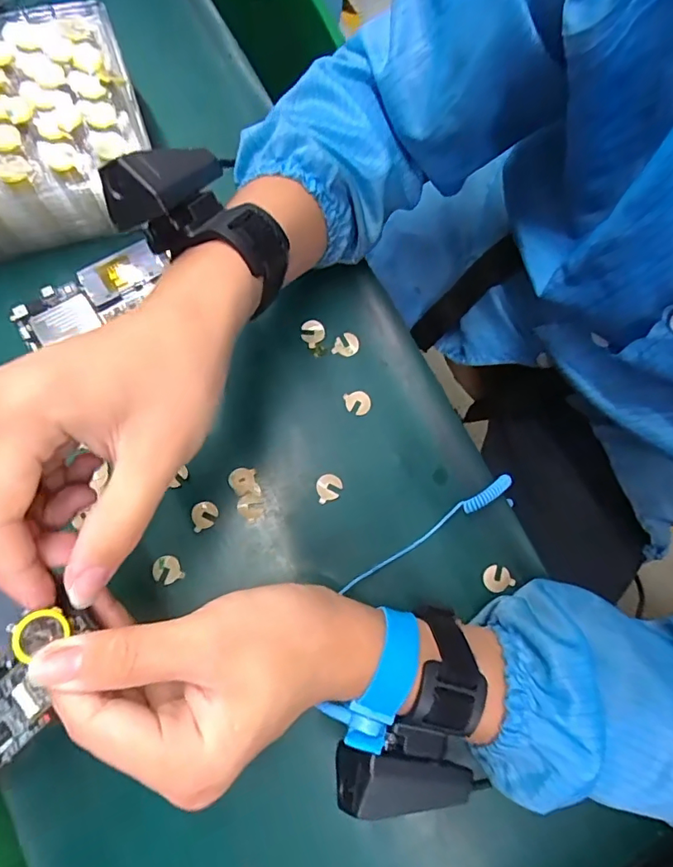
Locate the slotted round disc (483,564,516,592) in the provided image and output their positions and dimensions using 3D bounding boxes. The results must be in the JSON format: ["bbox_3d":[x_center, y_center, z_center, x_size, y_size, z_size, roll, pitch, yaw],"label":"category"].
[{"bbox_3d":[0.109,0.097,0.342,0.019,0.004,0.017,-24,79,-6],"label":"slotted round disc"}]

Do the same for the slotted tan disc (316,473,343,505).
[{"bbox_3d":[-0.005,0.037,0.350,0.017,0.004,0.019,-13,78,-4],"label":"slotted tan disc"}]

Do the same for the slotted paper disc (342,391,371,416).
[{"bbox_3d":[0.015,-0.022,0.365,0.018,0.004,0.017,0,77,-1],"label":"slotted paper disc"}]

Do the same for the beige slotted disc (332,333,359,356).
[{"bbox_3d":[0.008,-0.066,0.375,0.018,0.004,0.018,0,77,-1],"label":"beige slotted disc"}]

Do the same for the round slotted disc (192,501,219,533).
[{"bbox_3d":[-0.089,0.055,0.341,0.017,0.004,0.018,0,77,-1],"label":"round slotted disc"}]

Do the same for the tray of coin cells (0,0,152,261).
[{"bbox_3d":[-0.226,-0.210,0.360,0.171,0.065,0.145,-20,79,-5],"label":"tray of coin cells"}]

